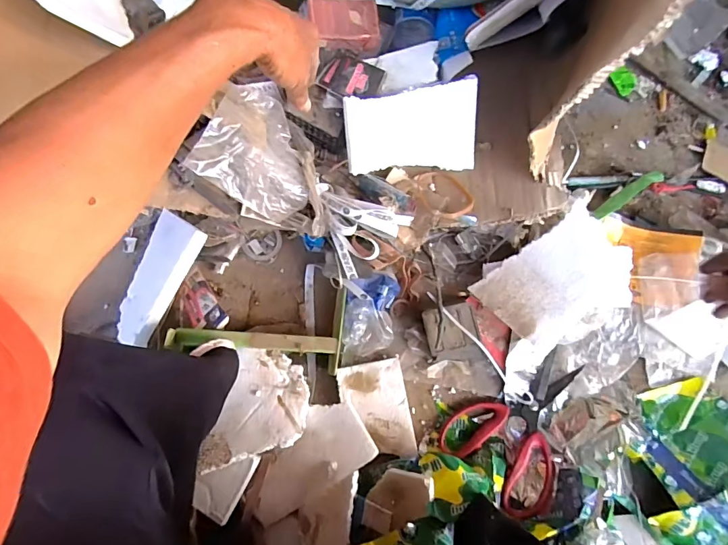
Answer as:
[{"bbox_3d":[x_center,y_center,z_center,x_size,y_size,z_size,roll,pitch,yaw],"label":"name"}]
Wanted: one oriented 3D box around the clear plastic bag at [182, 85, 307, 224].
[{"bbox_3d":[-0.123,-0.152,0.507,0.137,0.058,0.143,28,53,-34],"label":"clear plastic bag"}]

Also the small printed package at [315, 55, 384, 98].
[{"bbox_3d":[-0.016,-0.244,0.525,0.075,0.013,0.047,12,78,3],"label":"small printed package"}]

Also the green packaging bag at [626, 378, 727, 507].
[{"bbox_3d":[0.403,0.197,0.512,0.161,0.058,0.108,-27,80,-6],"label":"green packaging bag"}]

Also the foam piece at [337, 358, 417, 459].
[{"bbox_3d":[0.017,0.178,0.546,0.083,0.017,0.120,-11,79,-3],"label":"foam piece"}]

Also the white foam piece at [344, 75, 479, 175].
[{"bbox_3d":[0.062,-0.181,0.539,0.171,0.014,0.107,-11,113,-13],"label":"white foam piece"}]

